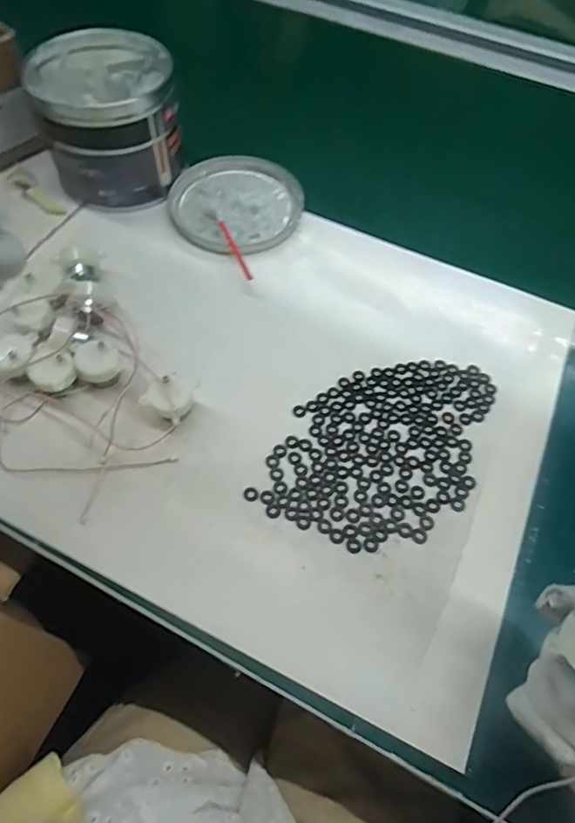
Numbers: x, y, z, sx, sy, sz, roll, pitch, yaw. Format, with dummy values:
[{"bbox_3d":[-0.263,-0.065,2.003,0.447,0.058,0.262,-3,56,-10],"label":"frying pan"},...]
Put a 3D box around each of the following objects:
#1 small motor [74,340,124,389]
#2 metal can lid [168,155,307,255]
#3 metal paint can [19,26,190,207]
[{"bbox_3d":[-0.145,-0.037,0.391,0.032,0.023,0.031,2,59,-3],"label":"small motor"},{"bbox_3d":[-0.048,-0.215,0.510,0.126,0.011,0.146,25,61,11],"label":"metal can lid"},{"bbox_3d":[-0.172,-0.283,0.490,0.126,0.102,0.136,2,59,-3],"label":"metal paint can"}]

